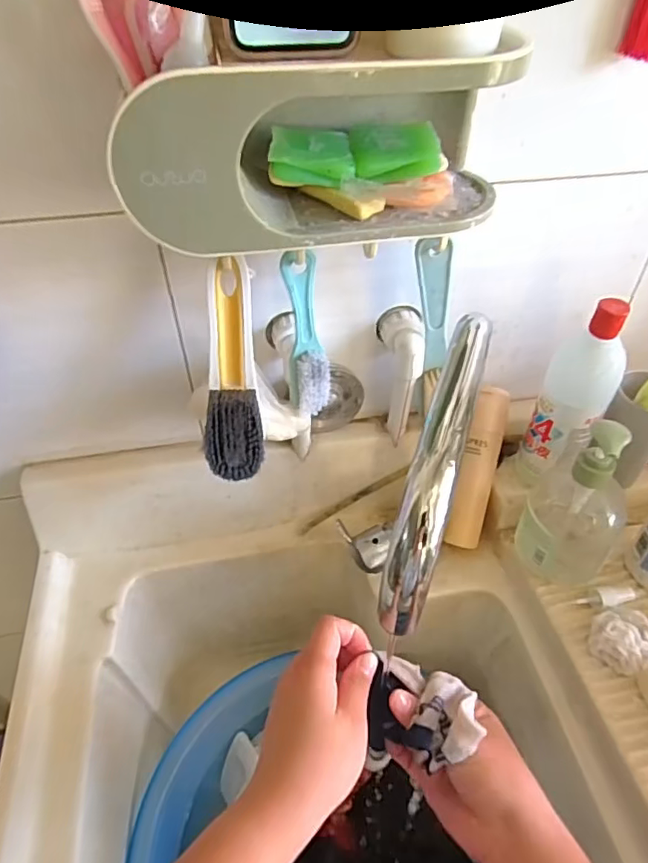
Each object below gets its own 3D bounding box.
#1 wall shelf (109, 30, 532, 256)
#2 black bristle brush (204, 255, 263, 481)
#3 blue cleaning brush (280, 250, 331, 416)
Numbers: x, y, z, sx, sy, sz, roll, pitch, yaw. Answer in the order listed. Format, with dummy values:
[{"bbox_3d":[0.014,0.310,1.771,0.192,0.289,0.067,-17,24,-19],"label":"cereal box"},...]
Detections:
[{"bbox_3d":[-0.005,-0.185,0.342,0.232,0.089,0.100,-9,47,-9],"label":"wall shelf"},{"bbox_3d":[-0.073,-0.043,0.435,0.043,0.180,0.025,3,21,2],"label":"black bristle brush"},{"bbox_3d":[-0.014,-0.077,0.455,0.033,0.142,0.026,-12,47,-11],"label":"blue cleaning brush"}]

